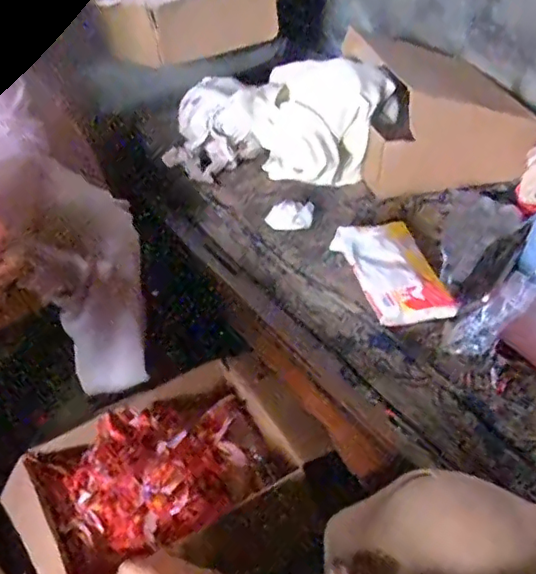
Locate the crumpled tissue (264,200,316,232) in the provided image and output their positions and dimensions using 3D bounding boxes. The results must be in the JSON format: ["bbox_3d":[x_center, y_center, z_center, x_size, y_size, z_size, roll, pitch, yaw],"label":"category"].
[{"bbox_3d":[0.034,-0.108,0.860,0.075,0.034,0.041,-7,43,-3],"label":"crumpled tissue"}]

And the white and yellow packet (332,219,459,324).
[{"bbox_3d":[0.152,-0.031,0.739,0.127,0.075,0.176,-13,44,-10],"label":"white and yellow packet"}]

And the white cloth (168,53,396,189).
[{"bbox_3d":[0.020,-0.280,0.950,0.330,0.162,0.228,13,46,16],"label":"white cloth"}]

